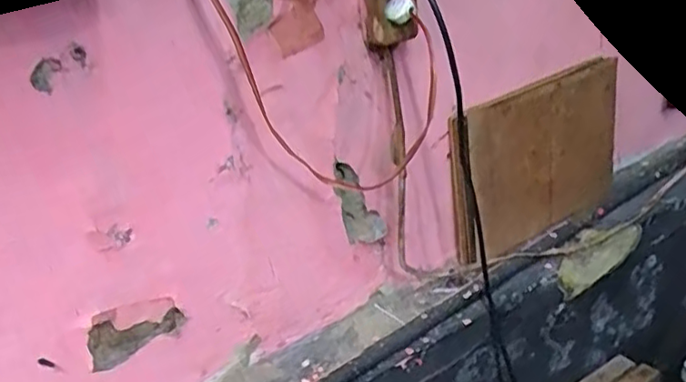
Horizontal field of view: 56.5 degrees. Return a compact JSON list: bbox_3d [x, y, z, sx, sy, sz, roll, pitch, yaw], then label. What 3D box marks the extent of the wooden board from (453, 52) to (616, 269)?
[{"bbox_3d":[0.304,-0.050,0.992,0.327,0.240,0.026,-22,25,-24],"label":"wooden board"}]

